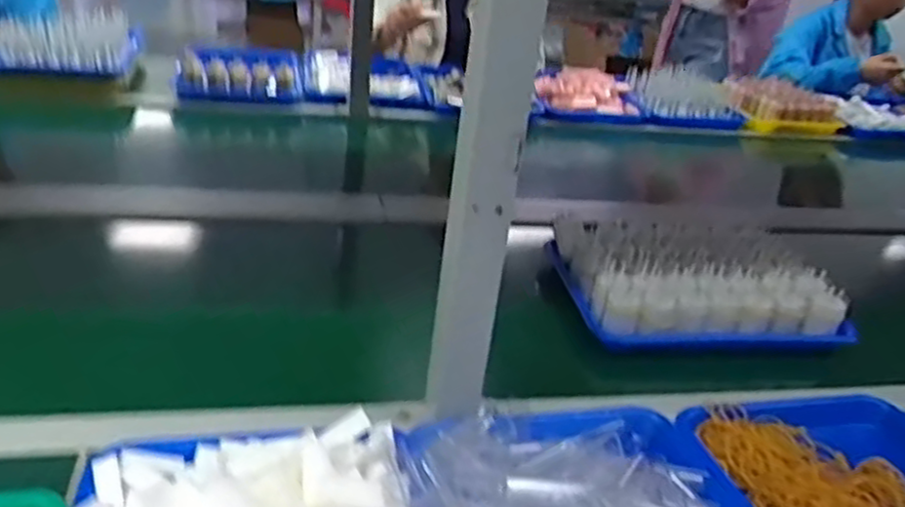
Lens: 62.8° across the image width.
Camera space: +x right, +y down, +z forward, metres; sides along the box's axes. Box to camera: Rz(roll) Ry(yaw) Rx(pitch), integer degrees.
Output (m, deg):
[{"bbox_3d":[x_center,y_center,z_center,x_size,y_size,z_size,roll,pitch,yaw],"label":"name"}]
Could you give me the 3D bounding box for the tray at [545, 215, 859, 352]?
[{"bbox_3d":[0.308,0.029,0.936,0.324,0.060,0.255,2,28,-10],"label":"tray"}]

